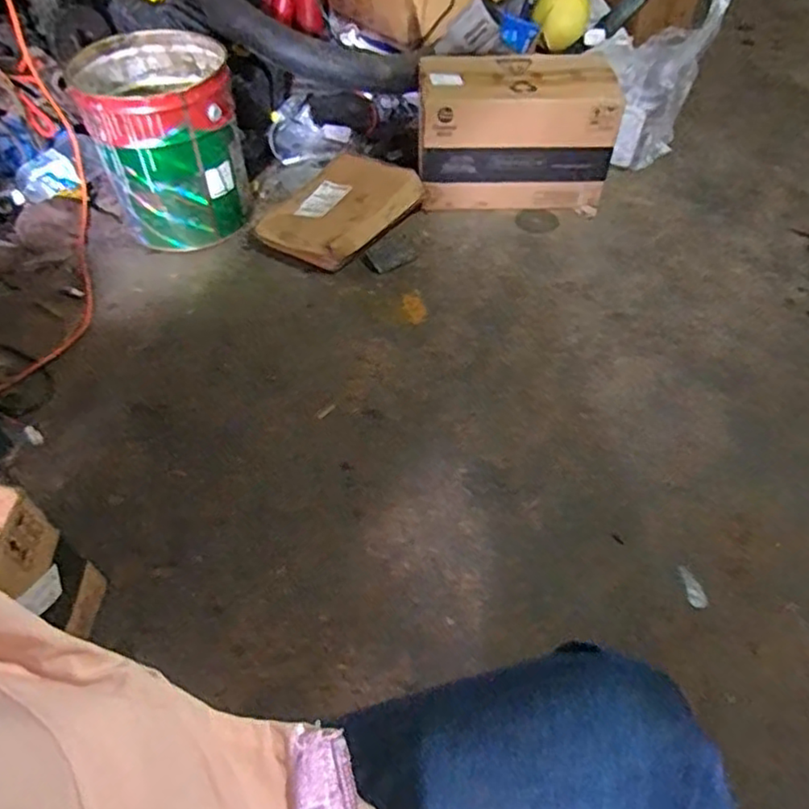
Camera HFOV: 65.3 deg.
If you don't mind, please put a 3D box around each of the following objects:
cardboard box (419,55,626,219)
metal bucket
[{"bbox_3d":[0.240,-0.588,1.384,0.405,0.242,0.234,0,52,4],"label":"cardboard box"},{"bbox_3d":[-0.502,-0.557,1.368,0.301,0.339,0.319,-17,53,-9],"label":"metal bucket"}]

